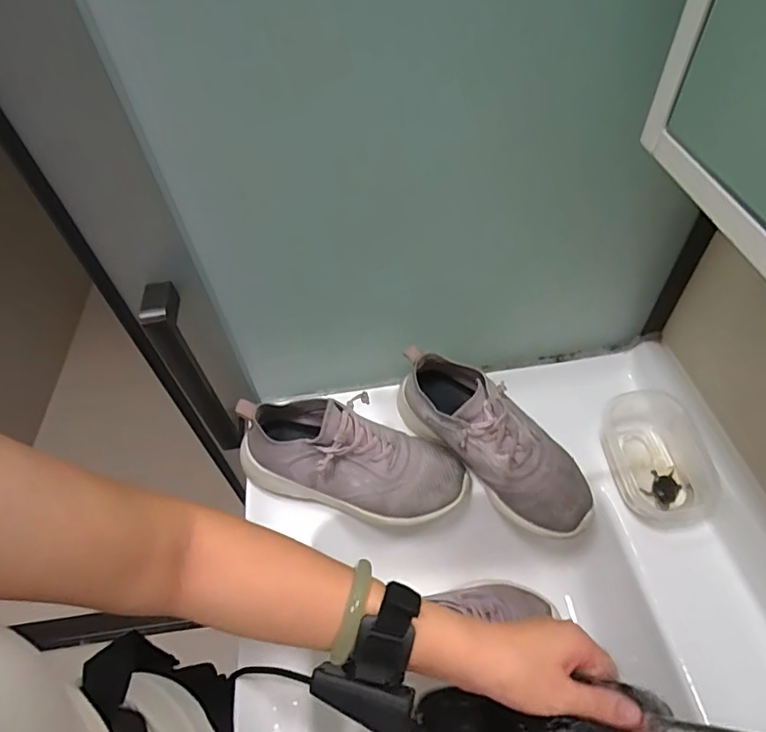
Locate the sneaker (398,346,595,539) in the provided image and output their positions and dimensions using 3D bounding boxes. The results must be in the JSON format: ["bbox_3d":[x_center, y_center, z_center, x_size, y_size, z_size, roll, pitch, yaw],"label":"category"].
[{"bbox_3d":[0.111,0.071,0.502,0.083,0.084,0.223,-38,71,-23],"label":"sneaker"}]

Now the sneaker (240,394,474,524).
[{"bbox_3d":[-0.029,0.090,0.495,0.226,0.105,0.085,16,53,0],"label":"sneaker"}]

